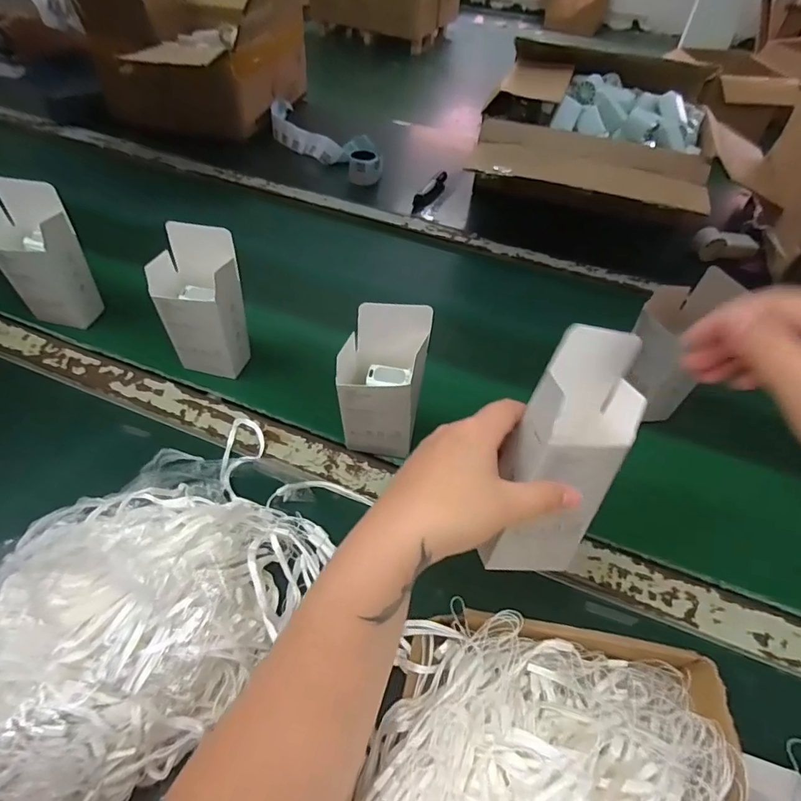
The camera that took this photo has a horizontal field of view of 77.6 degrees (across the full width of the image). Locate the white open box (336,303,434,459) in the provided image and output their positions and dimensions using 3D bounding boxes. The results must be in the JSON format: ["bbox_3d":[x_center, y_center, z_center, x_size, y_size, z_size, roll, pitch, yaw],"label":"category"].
[{"bbox_3d":[-0.015,-0.013,0.437,0.067,0.146,0.047,9,48,3],"label":"white open box"}]

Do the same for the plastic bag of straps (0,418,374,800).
[{"bbox_3d":[-0.220,0.138,0.335,0.330,0.068,0.232,-22,54,-22],"label":"plastic bag of straps"}]

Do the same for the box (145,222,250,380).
[{"bbox_3d":[-0.196,-0.094,0.493,0.066,0.146,0.047,13,49,7],"label":"box"}]

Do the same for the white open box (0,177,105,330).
[{"bbox_3d":[-0.386,-0.153,0.532,0.071,0.140,0.053,10,48,5],"label":"white open box"}]

